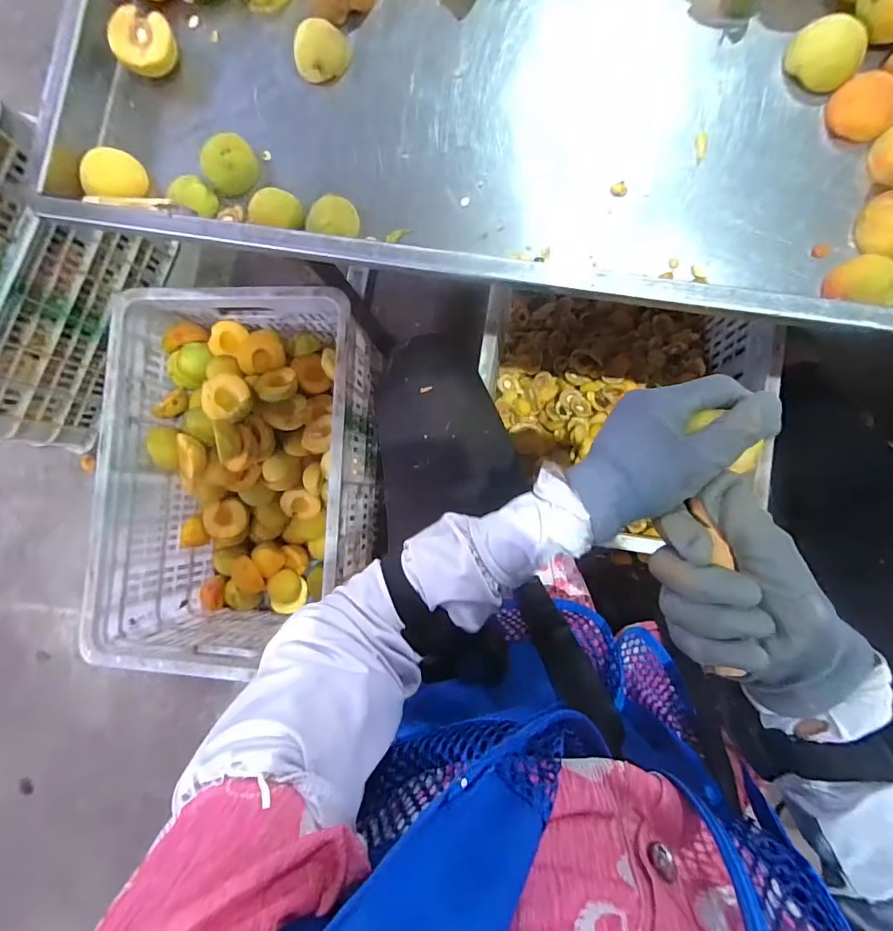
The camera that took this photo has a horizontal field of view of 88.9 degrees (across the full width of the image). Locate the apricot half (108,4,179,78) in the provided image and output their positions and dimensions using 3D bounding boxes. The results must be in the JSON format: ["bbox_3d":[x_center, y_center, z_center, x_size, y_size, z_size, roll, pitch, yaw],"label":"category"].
[{"bbox_3d":[-0.333,-0.466,0.504,0.064,0.041,0.059,0,86,7],"label":"apricot half"}]

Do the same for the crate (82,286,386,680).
[{"bbox_3d":[-0.297,0.020,0.723,0.340,0.226,0.513,3,86,7],"label":"crate"}]

